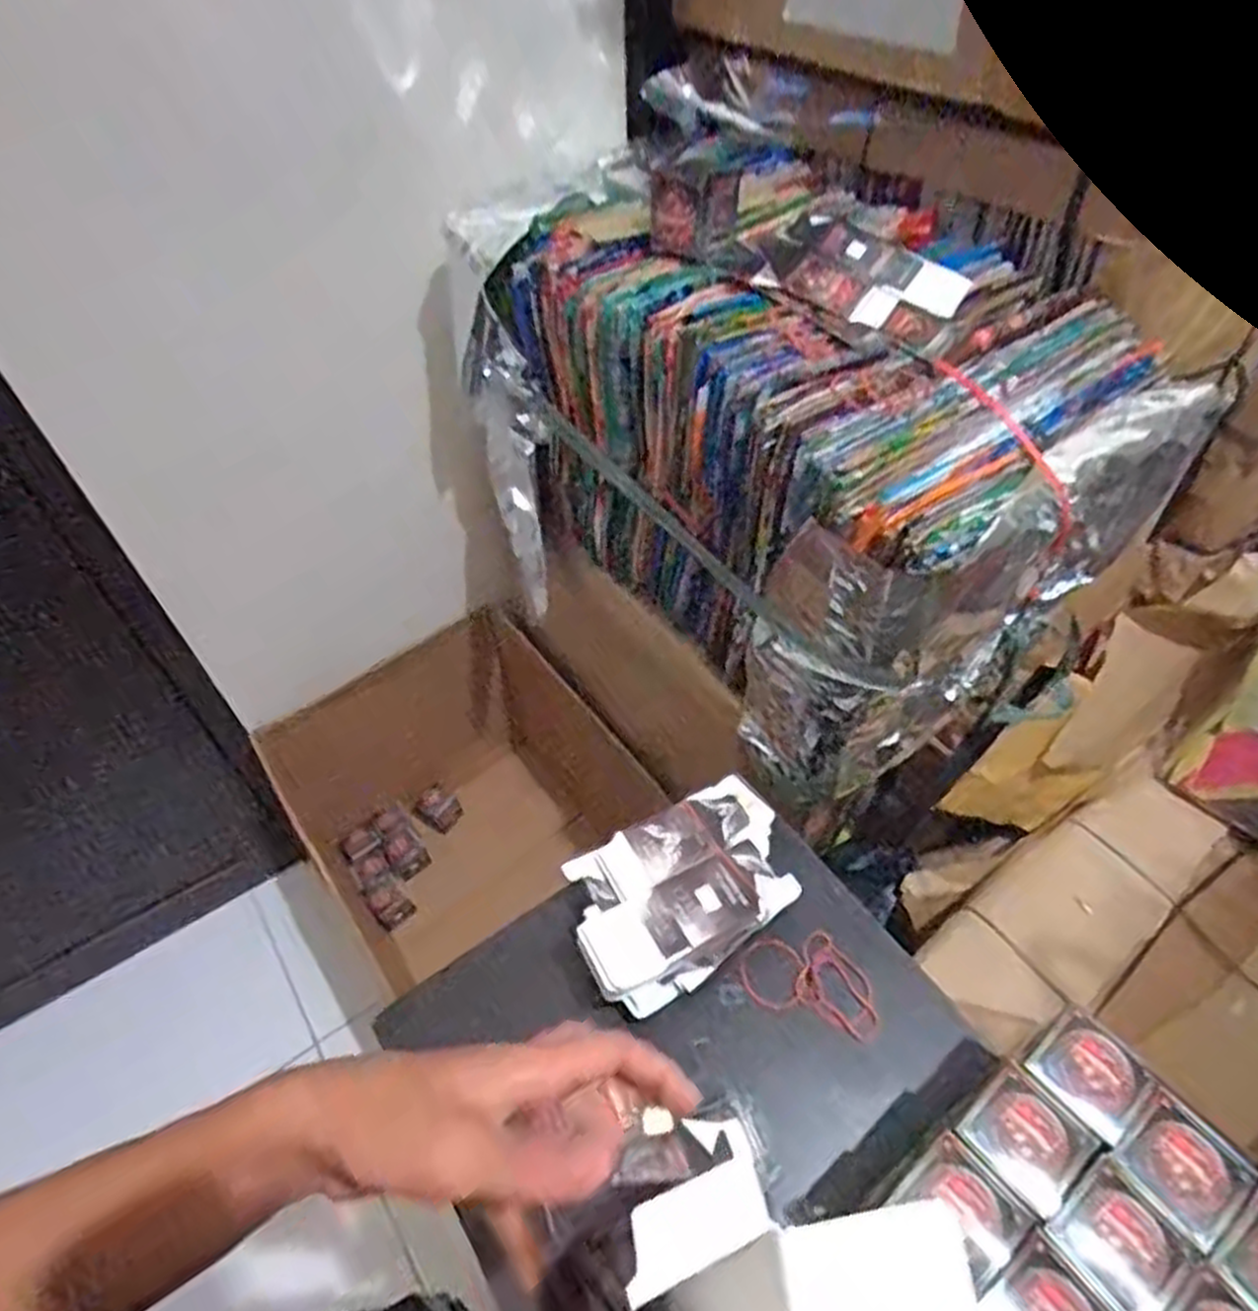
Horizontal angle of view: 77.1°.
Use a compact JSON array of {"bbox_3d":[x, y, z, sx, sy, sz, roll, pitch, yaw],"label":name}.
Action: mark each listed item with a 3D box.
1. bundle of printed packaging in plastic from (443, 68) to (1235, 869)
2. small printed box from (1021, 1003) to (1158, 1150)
[{"bbox_3d":[0.141,-0.237,0.859,0.441,0.404,0.672,-25,53,-19],"label":"bundle of printed packaging in plastic"},{"bbox_3d":[0.285,0.257,0.486,0.059,0.017,0.059,-34,57,-25],"label":"small printed box"}]

